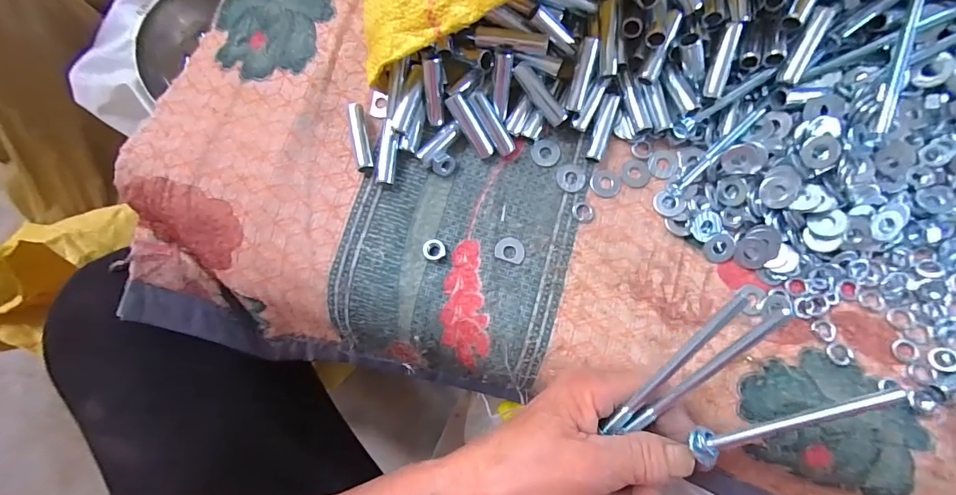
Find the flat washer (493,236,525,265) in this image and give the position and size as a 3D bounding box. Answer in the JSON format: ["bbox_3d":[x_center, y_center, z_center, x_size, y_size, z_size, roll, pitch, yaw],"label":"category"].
[{"bbox_3d":[0.021,0.001,0.264,0.019,0.004,0.015,19,84,5],"label":"flat washer"}]

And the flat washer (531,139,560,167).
[{"bbox_3d":[0.044,-0.062,0.277,0.018,0.004,0.018,-1,82,2],"label":"flat washer"}]

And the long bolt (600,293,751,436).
[{"bbox_3d":[0.095,0.058,0.206,0.007,0.004,0.093,38,108,6],"label":"long bolt"}]

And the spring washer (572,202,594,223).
[{"bbox_3d":[0.068,-0.022,0.270,0.013,0.005,0.014,0,82,2],"label":"spring washer"}]

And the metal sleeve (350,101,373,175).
[{"bbox_3d":[-0.074,-0.070,0.268,0.008,0.010,0.044,-12,82,1],"label":"metal sleeve"}]

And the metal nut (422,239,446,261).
[{"bbox_3d":[-0.027,0.002,0.262,0.013,0.007,0.013,0,82,2],"label":"metal nut"}]

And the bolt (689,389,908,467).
[{"bbox_3d":[0.139,0.079,0.192,0.085,0.012,0.013,-33,85,28],"label":"bolt"}]

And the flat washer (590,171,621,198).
[{"bbox_3d":[0.082,-0.041,0.272,0.019,0.004,0.018,0,88,6],"label":"flat washer"}]

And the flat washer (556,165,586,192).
[{"bbox_3d":[0.060,-0.045,0.273,0.018,0.004,0.018,-1,79,1],"label":"flat washer"}]

